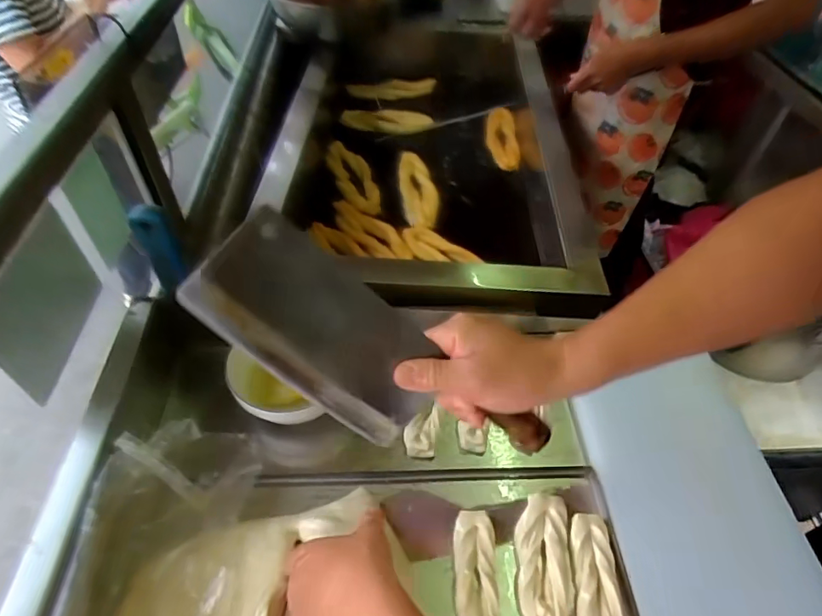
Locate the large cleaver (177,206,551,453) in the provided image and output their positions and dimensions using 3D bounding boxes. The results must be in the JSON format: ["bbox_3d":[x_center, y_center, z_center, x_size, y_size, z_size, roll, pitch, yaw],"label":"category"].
[{"bbox_3d":[-0.023,0.047,0.366,0.089,0.279,0.028,-52,24,-2],"label":"large cleaver"}]

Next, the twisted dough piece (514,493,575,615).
[{"bbox_3d":[0.125,0.232,0.467,0.049,0.016,0.117,6,49,4],"label":"twisted dough piece"}]

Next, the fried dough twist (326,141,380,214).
[{"bbox_3d":[-0.129,-0.299,1.152,0.089,0.026,0.225,-20,64,-17],"label":"fried dough twist"}]

